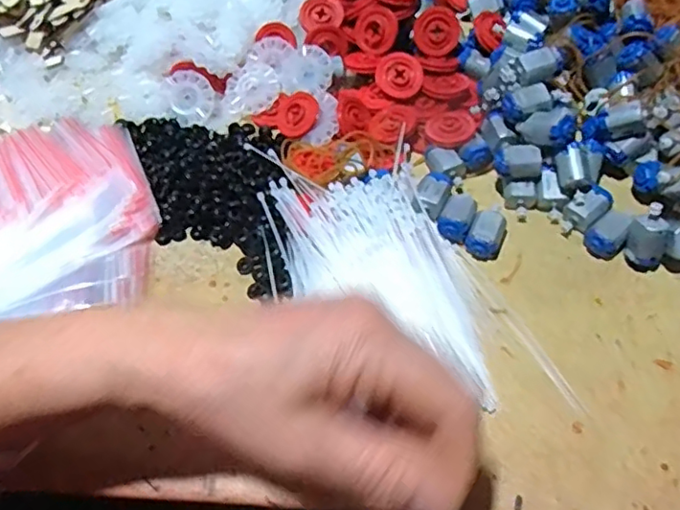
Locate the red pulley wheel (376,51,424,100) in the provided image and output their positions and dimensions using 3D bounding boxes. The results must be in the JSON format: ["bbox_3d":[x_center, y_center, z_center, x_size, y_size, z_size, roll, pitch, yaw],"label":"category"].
[{"bbox_3d":[0.042,-0.125,0.414,0.030,0.004,0.032,0,95,4],"label":"red pulley wheel"}]

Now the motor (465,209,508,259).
[{"bbox_3d":[0.089,-0.013,0.359,0.019,0.015,0.028,24,65,18],"label":"motor"}]

